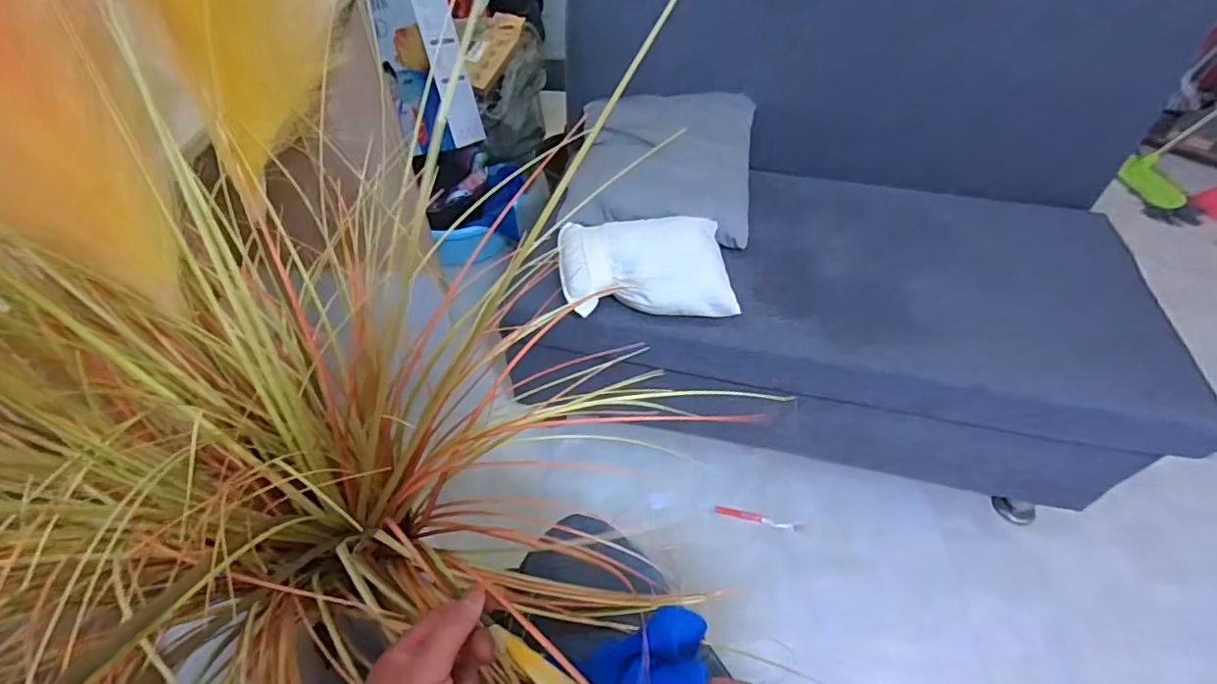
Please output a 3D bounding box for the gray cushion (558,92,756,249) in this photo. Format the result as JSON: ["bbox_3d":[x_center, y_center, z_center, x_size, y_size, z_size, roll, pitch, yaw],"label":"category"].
[{"bbox_3d":[0.104,-0.357,1.050,0.325,0.137,0.299,6,51,5],"label":"gray cushion"}]

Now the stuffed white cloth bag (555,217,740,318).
[{"bbox_3d":[0.058,-0.127,0.906,0.263,0.054,0.183,-3,52,-4],"label":"stuffed white cloth bag"}]

